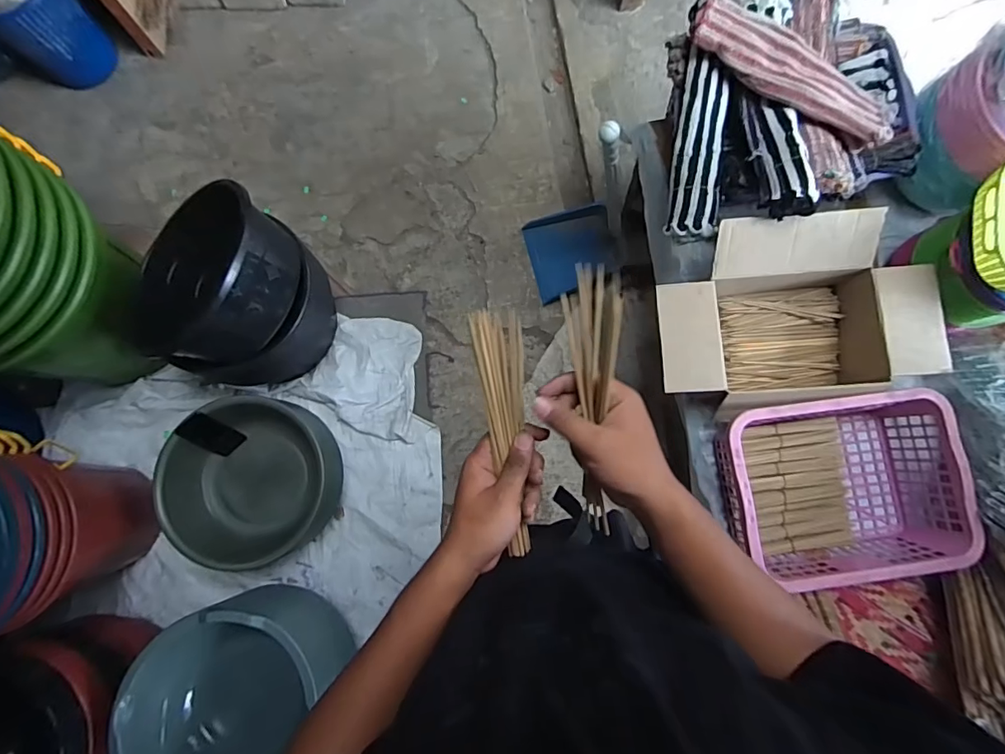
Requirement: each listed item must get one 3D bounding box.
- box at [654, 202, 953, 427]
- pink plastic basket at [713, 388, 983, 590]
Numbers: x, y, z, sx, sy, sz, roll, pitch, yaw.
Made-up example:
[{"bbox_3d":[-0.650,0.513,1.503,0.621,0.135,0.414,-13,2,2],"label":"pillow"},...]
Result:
[{"bbox_3d":[0.526,-0.113,0.925,0.489,0.183,0.312,-13,82,-1],"label":"box"},{"bbox_3d":[0.606,0.202,0.911,0.388,0.144,0.308,-8,82,0],"label":"pink plastic basket"}]

